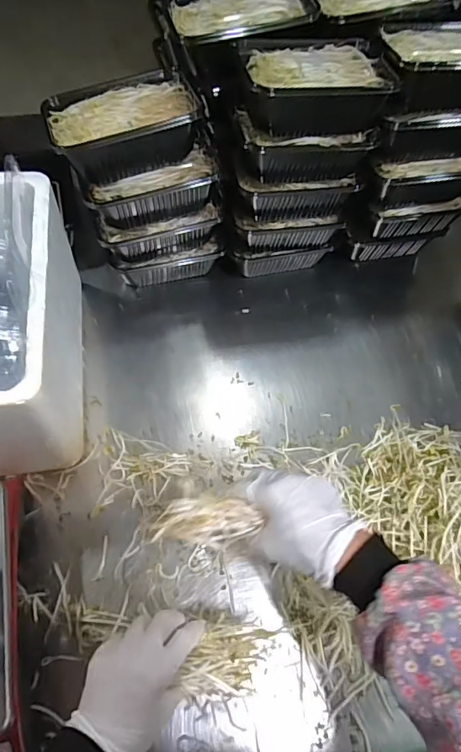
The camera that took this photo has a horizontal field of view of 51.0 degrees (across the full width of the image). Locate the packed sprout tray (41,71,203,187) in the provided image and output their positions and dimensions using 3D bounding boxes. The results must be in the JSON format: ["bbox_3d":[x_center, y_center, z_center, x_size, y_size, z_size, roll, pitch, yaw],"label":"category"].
[{"bbox_3d":[-0.130,-0.308,0.593,0.174,0.059,0.119,-12,63,-11],"label":"packed sprout tray"}]

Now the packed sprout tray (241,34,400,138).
[{"bbox_3d":[0.096,-0.349,0.580,0.174,0.058,0.122,-6,62,-8],"label":"packed sprout tray"}]

